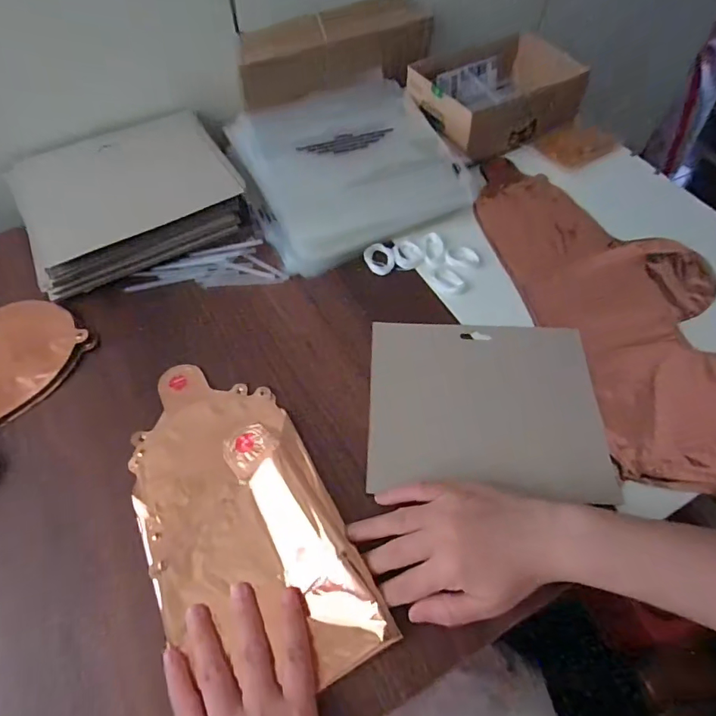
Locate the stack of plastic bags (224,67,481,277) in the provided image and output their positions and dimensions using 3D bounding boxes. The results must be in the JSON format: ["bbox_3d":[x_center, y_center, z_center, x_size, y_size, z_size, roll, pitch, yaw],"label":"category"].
[{"bbox_3d":[-0.014,-0.220,0.539,0.234,0.051,0.225,-23,60,-14],"label":"stack of plastic bags"}]

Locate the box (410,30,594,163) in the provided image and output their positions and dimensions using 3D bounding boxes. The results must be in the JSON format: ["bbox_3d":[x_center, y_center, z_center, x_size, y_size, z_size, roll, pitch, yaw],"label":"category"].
[{"bbox_3d":[0.166,-0.321,0.585,0.189,0.062,0.147,-24,61,-15],"label":"box"}]

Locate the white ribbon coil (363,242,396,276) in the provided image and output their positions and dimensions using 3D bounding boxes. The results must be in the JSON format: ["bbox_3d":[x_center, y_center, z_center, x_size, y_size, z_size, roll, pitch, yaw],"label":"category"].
[{"bbox_3d":[0.023,-0.103,0.491,0.029,0.008,0.037,-22,60,-13],"label":"white ribbon coil"}]

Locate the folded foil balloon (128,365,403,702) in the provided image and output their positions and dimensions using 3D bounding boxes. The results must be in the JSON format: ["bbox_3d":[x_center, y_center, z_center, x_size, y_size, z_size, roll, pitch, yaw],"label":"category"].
[{"bbox_3d":[-0.093,0.110,0.356,0.134,0.012,0.261,-23,60,-14],"label":"folded foil balloon"}]

